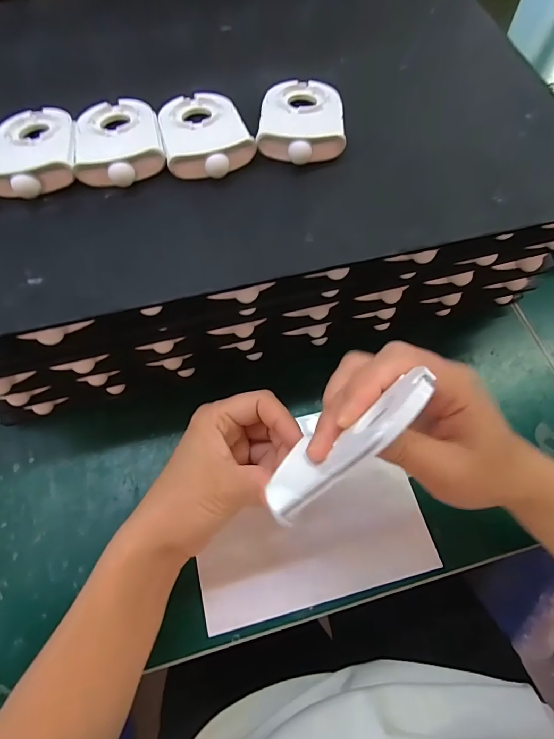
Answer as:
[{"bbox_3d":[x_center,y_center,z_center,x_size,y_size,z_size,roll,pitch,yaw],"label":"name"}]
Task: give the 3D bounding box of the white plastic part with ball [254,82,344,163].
[{"bbox_3d":[0.017,-0.178,0.277,0.057,0.016,0.085,1,66,1],"label":"white plastic part with ball"}]

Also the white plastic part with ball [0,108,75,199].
[{"bbox_3d":[-0.168,-0.151,0.267,0.057,0.016,0.087,-15,66,-6],"label":"white plastic part with ball"}]

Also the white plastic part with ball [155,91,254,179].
[{"bbox_3d":[-0.050,-0.166,0.273,0.057,0.014,0.087,-13,66,-5],"label":"white plastic part with ball"}]

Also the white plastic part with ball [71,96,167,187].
[{"bbox_3d":[-0.110,-0.160,0.270,0.057,0.016,0.087,-15,66,-6],"label":"white plastic part with ball"}]

